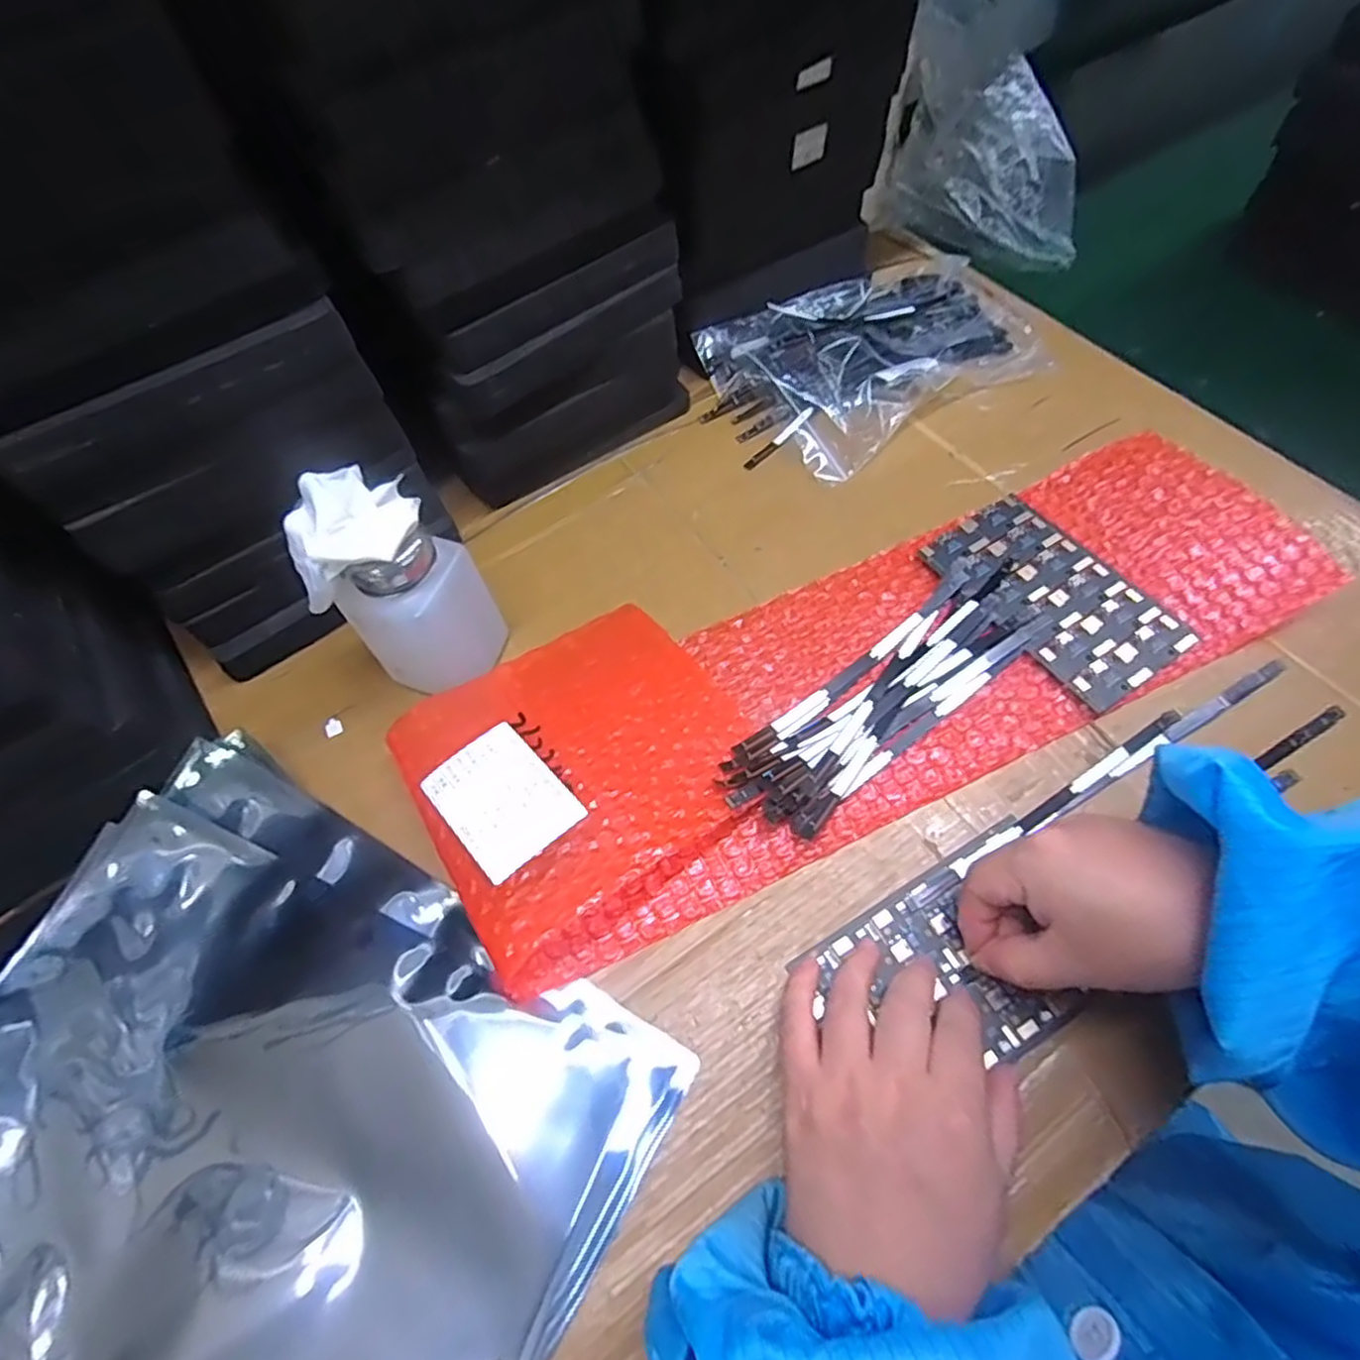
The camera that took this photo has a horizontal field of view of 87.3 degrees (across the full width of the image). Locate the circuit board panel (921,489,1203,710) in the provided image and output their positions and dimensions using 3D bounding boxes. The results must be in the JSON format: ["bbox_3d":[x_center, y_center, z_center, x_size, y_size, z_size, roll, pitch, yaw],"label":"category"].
[{"bbox_3d":[0.207,-0.049,0.399,0.077,0.010,0.132,-30,62,-12],"label":"circuit board panel"}]

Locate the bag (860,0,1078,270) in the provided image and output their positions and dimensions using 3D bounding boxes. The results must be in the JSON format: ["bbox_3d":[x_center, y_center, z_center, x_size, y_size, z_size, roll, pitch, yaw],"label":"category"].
[{"bbox_3d":[0.212,-0.384,0.513,0.047,0.148,0.178,-32,63,-13],"label":"bag"}]

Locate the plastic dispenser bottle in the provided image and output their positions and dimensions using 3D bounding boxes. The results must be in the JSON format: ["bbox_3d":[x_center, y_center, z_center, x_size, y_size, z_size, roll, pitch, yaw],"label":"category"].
[{"bbox_3d":[-0.141,-0.045,0.361,0.076,0.114,0.067,12,62,11],"label":"plastic dispenser bottle"}]

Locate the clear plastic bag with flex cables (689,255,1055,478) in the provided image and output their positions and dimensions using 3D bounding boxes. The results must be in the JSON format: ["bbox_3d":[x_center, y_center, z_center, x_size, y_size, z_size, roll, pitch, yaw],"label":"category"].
[{"bbox_3d":[0.143,-0.230,0.496,0.238,0.039,0.136,-27,62,-10],"label":"clear plastic bag with flex cables"}]

